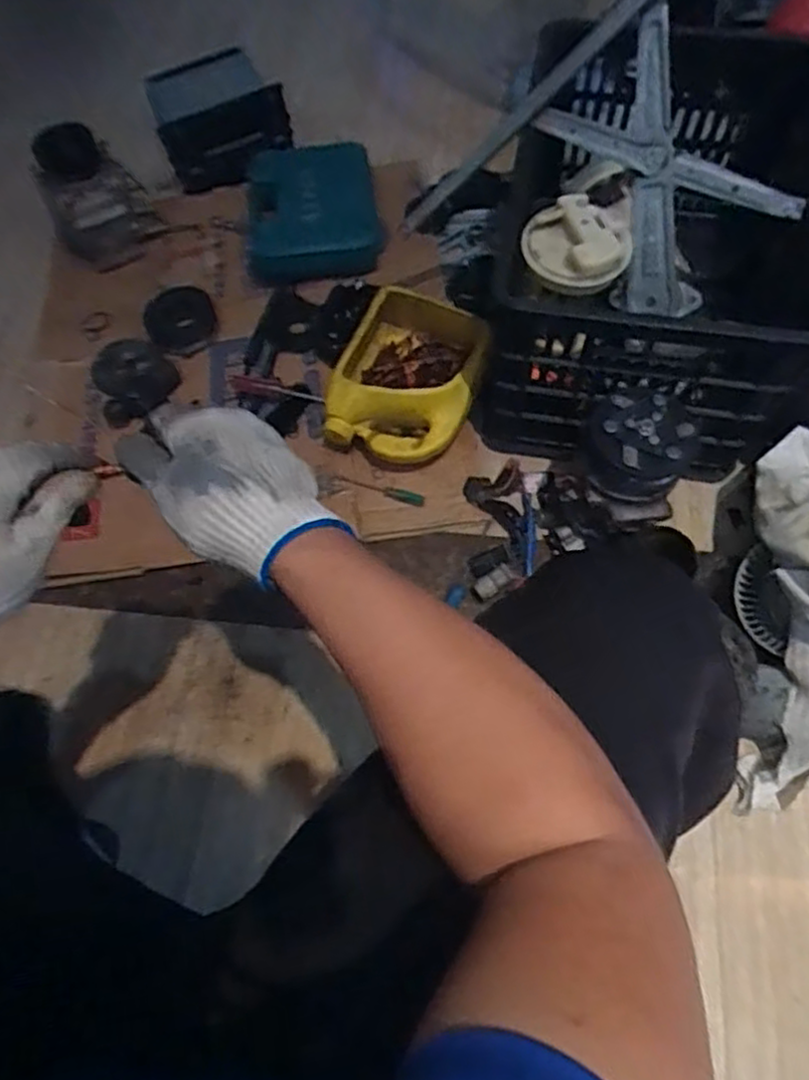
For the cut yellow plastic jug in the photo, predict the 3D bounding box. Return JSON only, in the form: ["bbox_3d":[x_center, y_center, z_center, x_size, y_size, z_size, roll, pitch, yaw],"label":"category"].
[{"bbox_3d":[0.006,-0.203,0.923,0.174,0.086,0.221,13,68,8],"label":"cut yellow plastic jug"}]

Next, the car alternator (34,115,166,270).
[{"bbox_3d":[-0.425,-0.470,0.973,0.127,0.149,0.112,-30,69,-10],"label":"car alternator"}]

